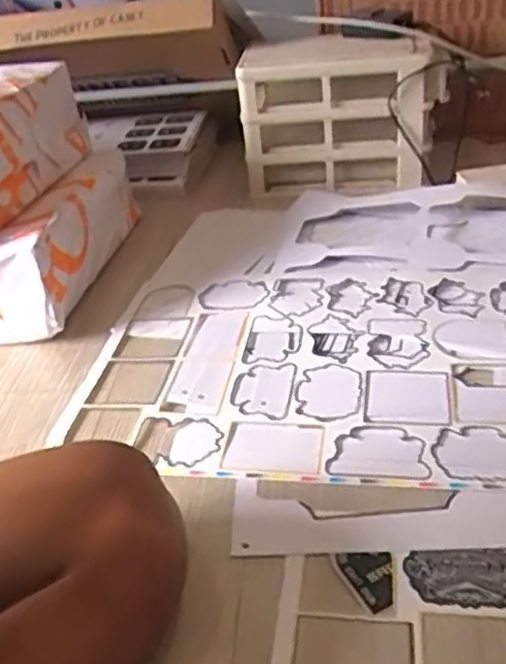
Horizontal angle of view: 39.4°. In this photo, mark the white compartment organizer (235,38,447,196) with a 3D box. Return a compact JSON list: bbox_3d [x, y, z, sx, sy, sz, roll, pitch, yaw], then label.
[{"bbox_3d":[0.133,-0.317,1.032,0.276,0.189,0.144,2,34,14],"label":"white compartment organizer"}]

